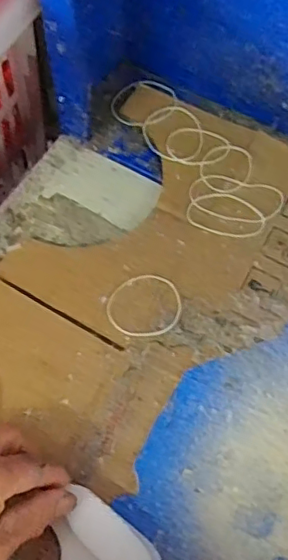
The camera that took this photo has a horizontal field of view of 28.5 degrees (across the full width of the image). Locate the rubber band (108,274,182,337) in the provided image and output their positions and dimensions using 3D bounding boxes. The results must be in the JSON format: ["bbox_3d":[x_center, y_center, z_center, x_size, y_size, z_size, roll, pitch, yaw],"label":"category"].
[{"bbox_3d":[0.000,0.019,0.450,0.057,0.004,0.055,-1,59,3],"label":"rubber band"}]

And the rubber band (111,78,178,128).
[{"bbox_3d":[0.001,-0.171,0.546,0.060,0.004,0.059,0,64,0],"label":"rubber band"}]

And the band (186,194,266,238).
[{"bbox_3d":[0.071,-0.057,0.489,0.067,0.004,0.040,16,65,7],"label":"band"}]

